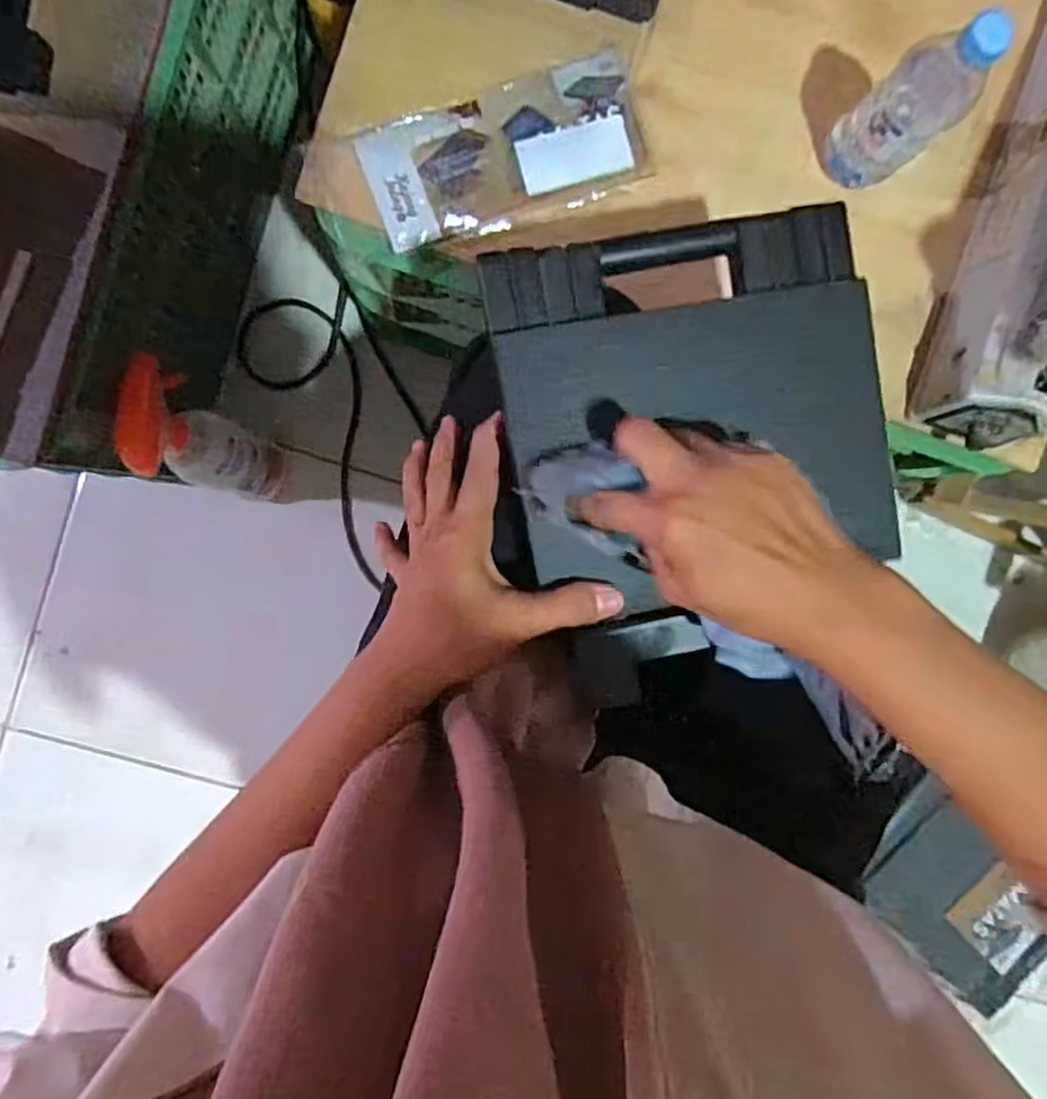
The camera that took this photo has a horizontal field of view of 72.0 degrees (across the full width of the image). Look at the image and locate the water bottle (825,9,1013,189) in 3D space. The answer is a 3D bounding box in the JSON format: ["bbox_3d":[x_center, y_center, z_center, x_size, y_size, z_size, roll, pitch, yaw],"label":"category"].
[{"bbox_3d":[0.248,-0.283,0.465,0.047,0.144,0.053,-42,97,-1],"label":"water bottle"}]

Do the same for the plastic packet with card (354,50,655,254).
[{"bbox_3d":[-0.012,-0.282,0.514,0.194,0.006,0.090,-20,96,-3],"label":"plastic packet with card"}]

